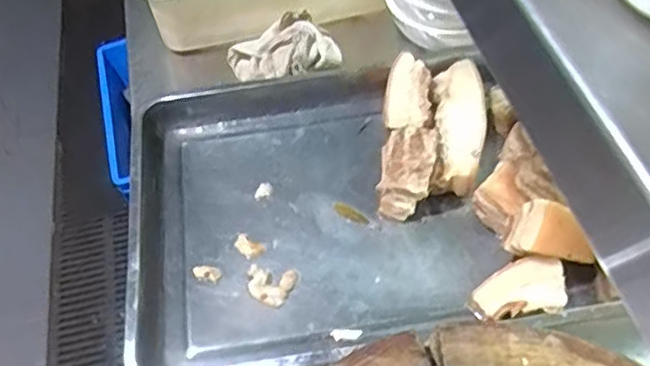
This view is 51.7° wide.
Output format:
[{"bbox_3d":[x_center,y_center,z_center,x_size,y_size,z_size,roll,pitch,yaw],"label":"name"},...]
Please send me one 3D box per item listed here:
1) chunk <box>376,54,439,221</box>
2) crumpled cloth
[{"bbox_3d":[0.101,-0.055,0.807,0.066,0.085,0.190,3,52,7],"label":"chunk"},{"bbox_3d":[-0.058,-0.187,0.929,0.147,0.043,0.106,-19,53,-9],"label":"crumpled cloth"}]

